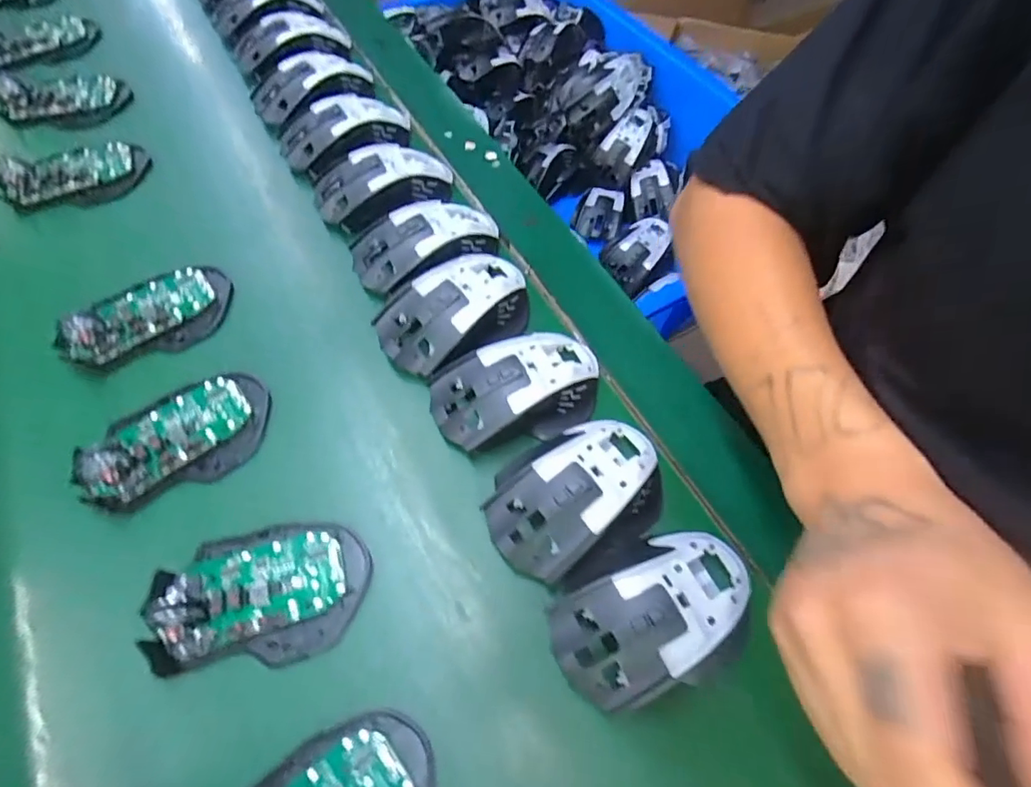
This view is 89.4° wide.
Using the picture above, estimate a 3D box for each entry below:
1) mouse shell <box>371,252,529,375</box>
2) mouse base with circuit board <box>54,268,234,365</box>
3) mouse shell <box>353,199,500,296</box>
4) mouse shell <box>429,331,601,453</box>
[{"bbox_3d":[-0.038,-0.060,0.364,0.113,0.034,0.065,-34,66,-19],"label":"mouse shell"},{"bbox_3d":[-0.268,-0.060,0.377,0.110,0.030,0.063,-22,63,-13],"label":"mouse base with circuit board"},{"bbox_3d":[-0.068,-0.117,0.401,0.113,0.035,0.053,-24,63,-14],"label":"mouse shell"},{"bbox_3d":[0.002,-0.006,0.339,0.112,0.034,0.068,-13,61,-8],"label":"mouse shell"}]

